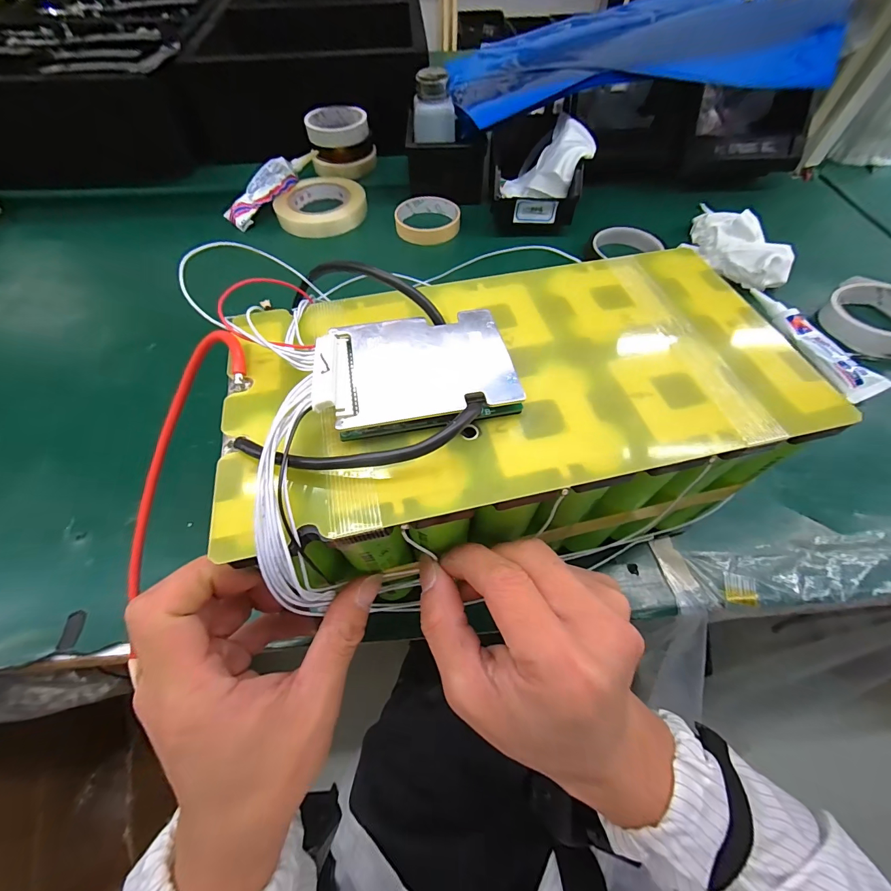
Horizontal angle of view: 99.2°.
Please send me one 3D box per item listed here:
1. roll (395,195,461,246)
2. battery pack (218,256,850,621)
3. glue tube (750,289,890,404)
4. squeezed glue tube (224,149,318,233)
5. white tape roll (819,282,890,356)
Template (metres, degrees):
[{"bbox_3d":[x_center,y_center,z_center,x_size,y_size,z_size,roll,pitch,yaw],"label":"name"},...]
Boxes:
[{"bbox_3d":[-0.023,-0.304,0.513,0.083,0.023,0.083,0,60,0],"label":"roll"},{"bbox_3d":[0.035,-0.024,0.204,0.268,0.089,0.154,-11,59,-6],"label":"battery pack"},{"bbox_3d":[0.356,-0.103,0.371,0.037,0.022,0.142,-20,62,-11],"label":"glue tube"},{"bbox_3d":[-0.240,-0.358,0.519,0.147,0.025,0.043,-43,66,-1],"label":"squeezed glue tube"},{"bbox_3d":[0.439,-0.130,0.384,0.083,0.031,0.084,0,60,0],"label":"white tape roll"}]

